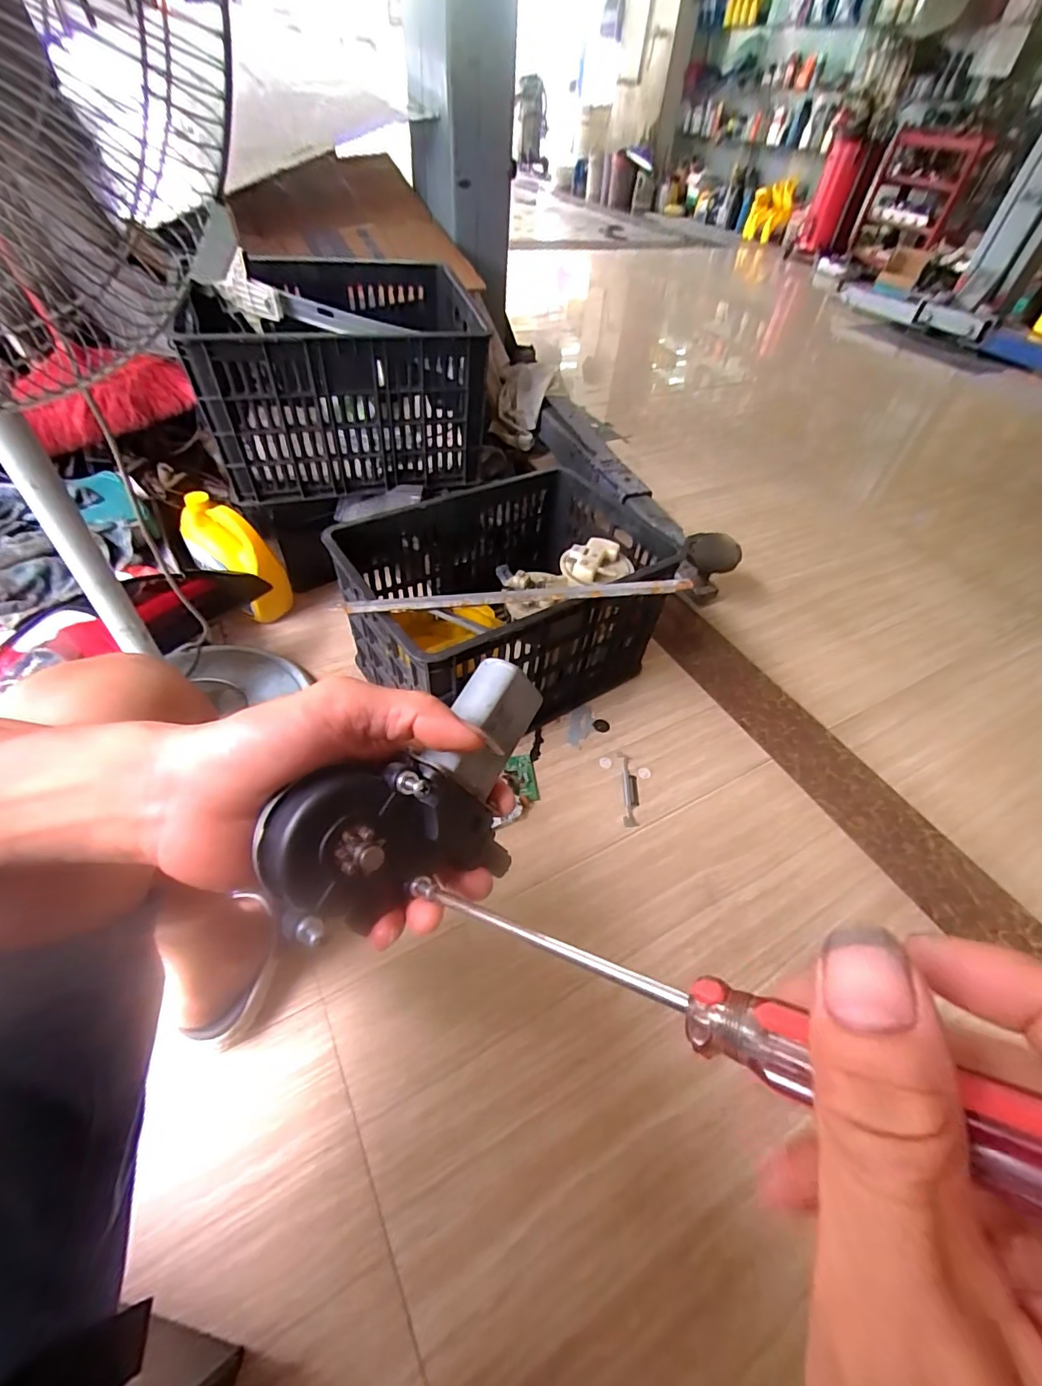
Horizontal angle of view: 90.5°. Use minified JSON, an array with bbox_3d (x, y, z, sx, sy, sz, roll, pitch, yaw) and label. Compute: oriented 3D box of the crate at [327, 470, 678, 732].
[{"bbox_3d":[-0.024,-0.171,0.930,0.508,0.288,0.403,-30,57,-27],"label":"crate"}]

